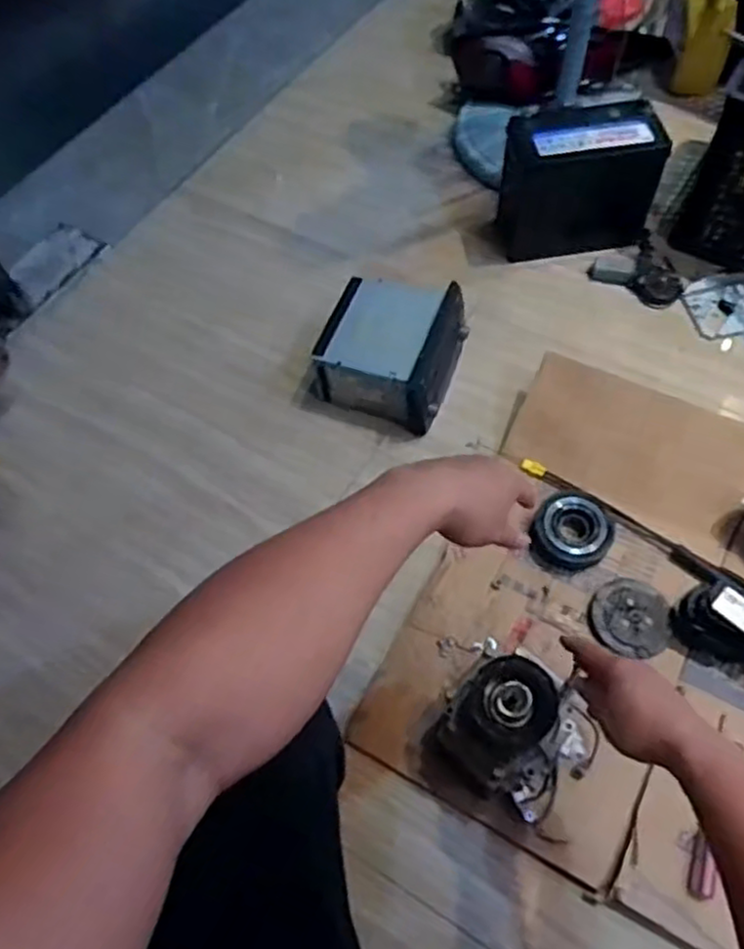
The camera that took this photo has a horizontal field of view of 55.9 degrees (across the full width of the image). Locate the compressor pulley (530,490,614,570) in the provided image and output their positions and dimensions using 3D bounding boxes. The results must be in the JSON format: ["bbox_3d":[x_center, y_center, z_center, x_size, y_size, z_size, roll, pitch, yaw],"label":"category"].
[{"bbox_3d":[0.267,0.074,0.939,0.102,0.028,0.102,-1,74,2],"label":"compressor pulley"}]

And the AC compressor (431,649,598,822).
[{"bbox_3d":[0.158,0.284,0.750,0.162,0.172,0.117,25,66,17],"label":"AC compressor"}]

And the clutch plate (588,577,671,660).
[{"bbox_3d":[0.329,0.183,0.891,0.099,0.024,0.091,-2,61,3],"label":"clutch plate"}]

